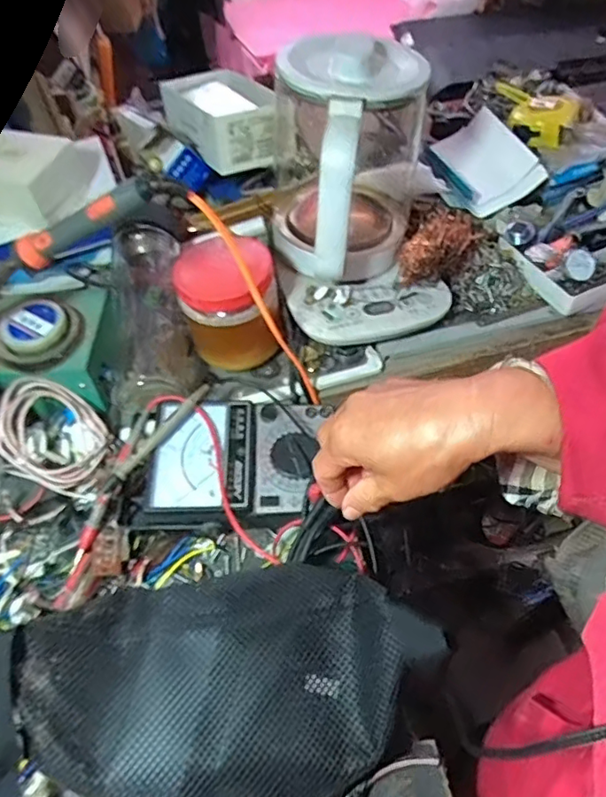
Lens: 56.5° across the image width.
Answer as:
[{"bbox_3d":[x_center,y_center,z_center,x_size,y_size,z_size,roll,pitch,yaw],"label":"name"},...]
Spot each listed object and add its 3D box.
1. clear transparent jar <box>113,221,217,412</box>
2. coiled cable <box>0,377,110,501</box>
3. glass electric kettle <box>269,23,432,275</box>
[{"bbox_3d":[-0.149,-0.076,0.562,0.091,0.106,0.180,-11,55,-5],"label":"clear transparent jar"},{"bbox_3d":[-0.228,0.035,0.512,0.100,0.023,0.091,18,61,-36],"label":"coiled cable"},{"bbox_3d":[0.041,-0.224,0.549,0.144,0.199,0.204,0,55,3],"label":"glass electric kettle"}]

